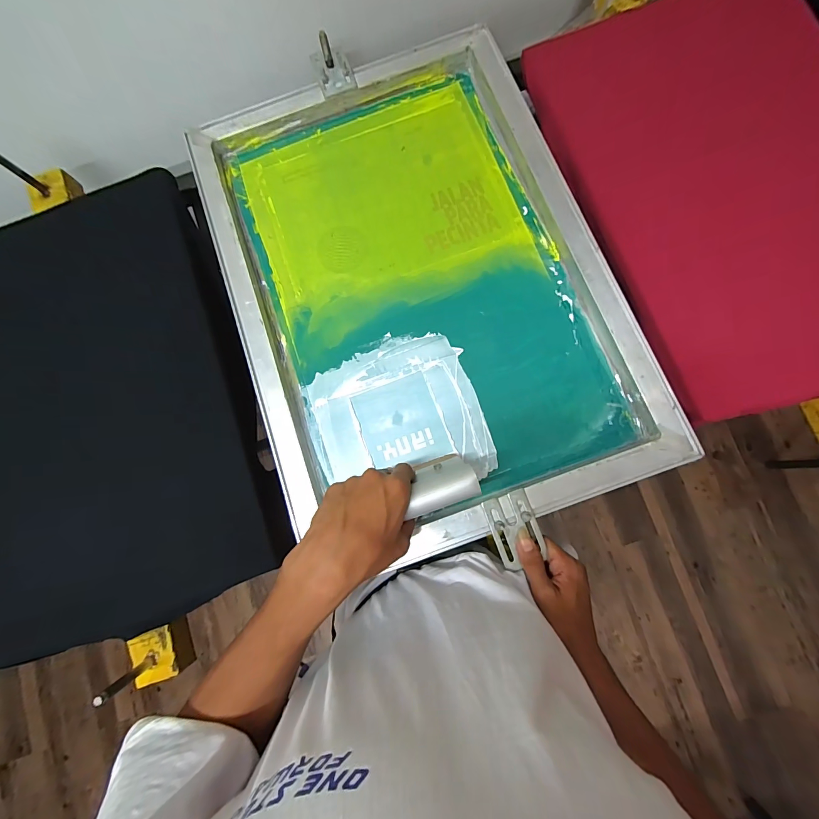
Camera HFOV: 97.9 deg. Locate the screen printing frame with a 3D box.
[{"bbox_3d":[0.008,-0.173,0.472,0.468,0.039,0.649,-20,80,-1],"label":"screen printing frame"}]

